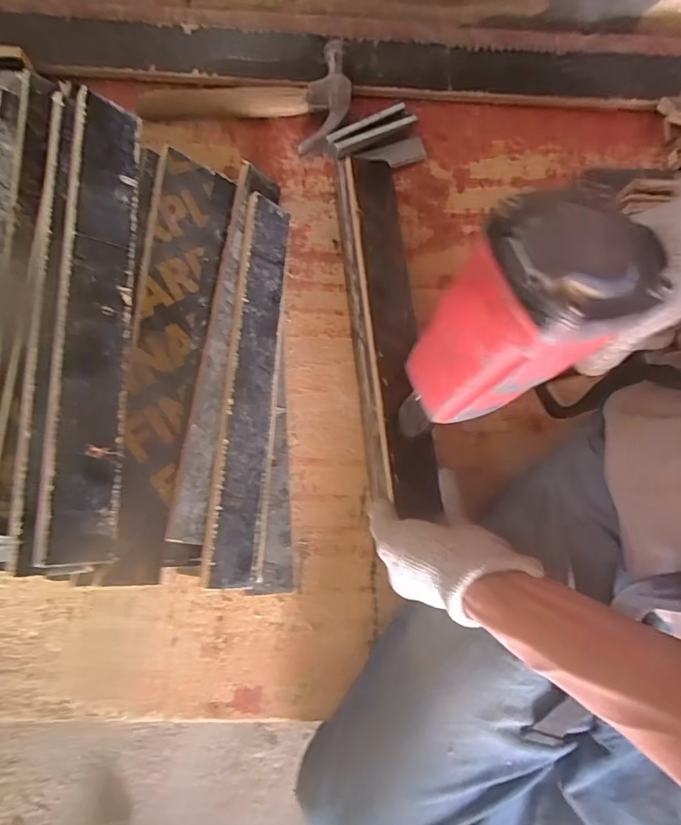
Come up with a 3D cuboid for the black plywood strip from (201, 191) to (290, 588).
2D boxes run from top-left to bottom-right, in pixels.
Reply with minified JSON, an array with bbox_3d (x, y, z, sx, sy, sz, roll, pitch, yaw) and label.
[{"bbox_3d":[-0.082,-0.028,0.469,0.007,0.053,0.363,-6,75,43],"label":"black plywood strip"}]

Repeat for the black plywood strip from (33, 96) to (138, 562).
[{"bbox_3d":[-0.189,-0.075,0.379,0.011,0.054,0.366,-12,75,41],"label":"black plywood strip"}]

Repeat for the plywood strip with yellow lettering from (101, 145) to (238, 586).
[{"bbox_3d":[-0.141,-0.048,0.422,0.011,0.074,0.364,-6,75,38],"label":"plywood strip with yellow lettering"}]

